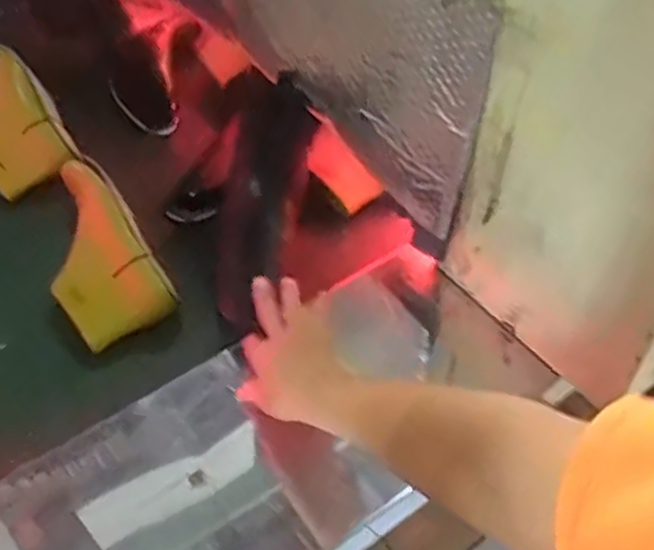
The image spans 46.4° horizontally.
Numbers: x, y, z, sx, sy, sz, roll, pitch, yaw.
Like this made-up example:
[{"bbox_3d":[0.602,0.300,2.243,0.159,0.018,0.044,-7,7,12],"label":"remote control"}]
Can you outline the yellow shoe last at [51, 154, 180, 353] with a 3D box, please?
[{"bbox_3d":[-0.268,-0.033,0.860,0.112,0.055,0.243,-27,55,-21],"label":"yellow shoe last"}]

